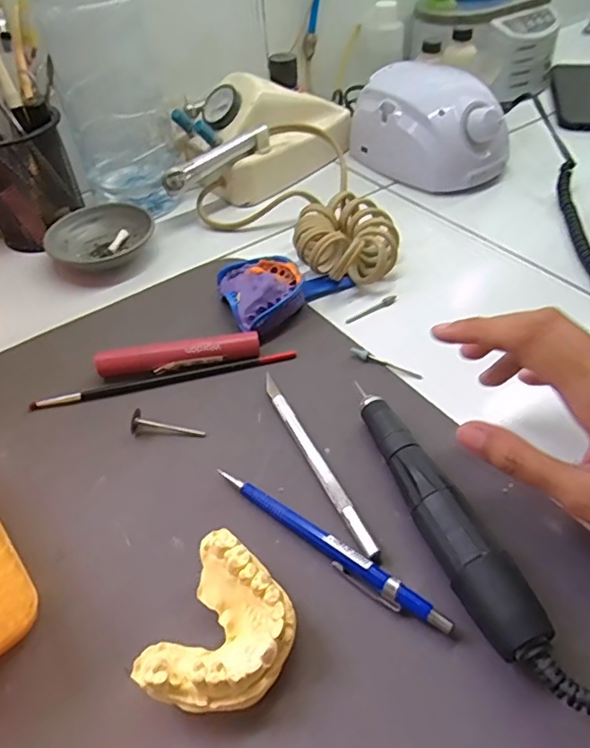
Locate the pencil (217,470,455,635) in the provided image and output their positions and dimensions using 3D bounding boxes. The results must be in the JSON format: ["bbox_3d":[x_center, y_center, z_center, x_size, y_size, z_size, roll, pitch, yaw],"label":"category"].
[{"bbox_3d":[0.015,0.083,0.274,0.133,0.009,0.012,30,55,28],"label":"pencil"}]

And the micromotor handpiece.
[{"bbox_3d":[0.068,0.064,0.275,0.025,0.028,0.149,-17,48,-13],"label":"micromotor handpiece"}]

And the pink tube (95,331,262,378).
[{"bbox_3d":[-0.077,-0.012,0.367,0.106,0.017,0.014,-9,46,-6],"label":"pink tube"}]

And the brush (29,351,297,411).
[{"bbox_3d":[-0.084,0.003,0.364,0.170,0.007,0.008,-10,46,-7],"label":"brush"}]

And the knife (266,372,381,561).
[{"bbox_3d":[0.009,0.045,0.312,0.009,0.007,0.137,-20,48,-16],"label":"knife"}]

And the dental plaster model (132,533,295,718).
[{"bbox_3d":[-0.028,0.110,0.240,0.053,0.026,0.068,15,49,16],"label":"dental plaster model"}]

